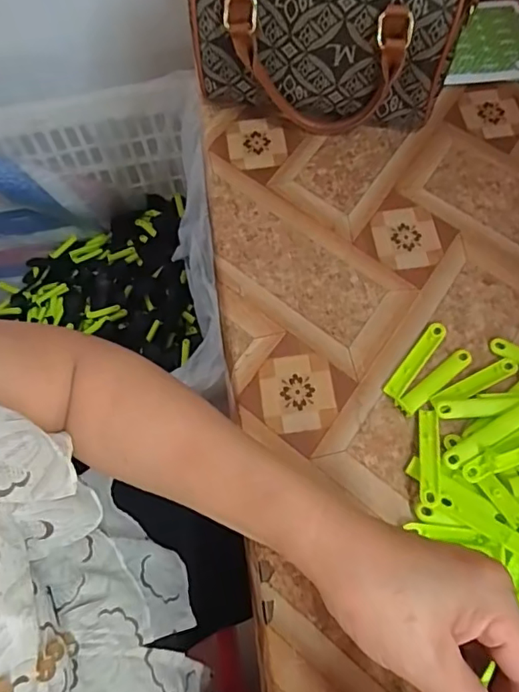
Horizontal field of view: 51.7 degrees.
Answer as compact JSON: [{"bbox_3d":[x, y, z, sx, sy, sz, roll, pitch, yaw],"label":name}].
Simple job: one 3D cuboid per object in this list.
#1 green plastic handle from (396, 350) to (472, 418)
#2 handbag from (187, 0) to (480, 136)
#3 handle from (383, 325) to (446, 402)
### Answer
[{"bbox_3d":[0.139,0.027,0.422,0.074,0.004,0.016,-36,68,-14],"label":"green plastic handle"},{"bbox_3d":[0.054,-0.277,0.478,0.224,0.165,0.104,-1,64,2],"label":"handbag"},{"bbox_3d":[0.126,0.011,0.431,0.014,0.004,0.078,35,71,17],"label":"handle"}]

